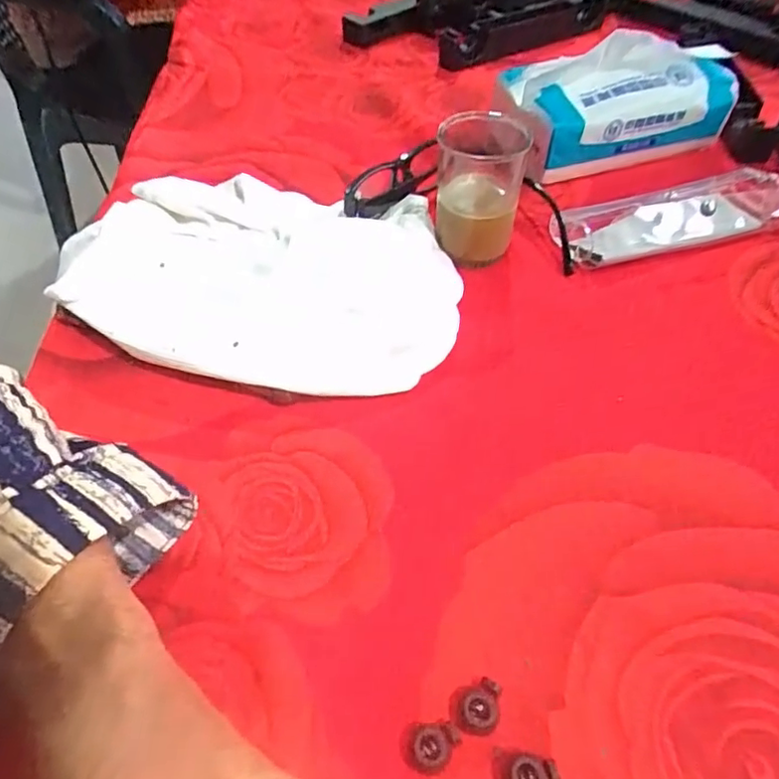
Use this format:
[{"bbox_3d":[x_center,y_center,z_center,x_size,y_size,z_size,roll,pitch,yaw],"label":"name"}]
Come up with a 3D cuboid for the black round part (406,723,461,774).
[{"bbox_3d":[0.016,0.130,0.211,0.019,0.010,0.014,1,51,3],"label":"black round part"}]

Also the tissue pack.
[{"bbox_3d":[0.162,-0.218,0.429,0.166,0.070,0.084,-14,52,-9],"label":"tissue pack"}]

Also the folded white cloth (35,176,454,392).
[{"bbox_3d":[-0.080,-0.072,0.353,0.244,0.038,0.163,9,52,10],"label":"folded white cloth"}]

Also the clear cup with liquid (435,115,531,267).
[{"bbox_3d":[0.055,-0.123,0.363,0.051,0.074,0.055,-1,51,1],"label":"clear cup with liquid"}]

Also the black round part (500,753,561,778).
[{"bbox_3d":[0.050,0.136,0.204,0.020,0.010,0.014,-2,51,1],"label":"black round part"}]

